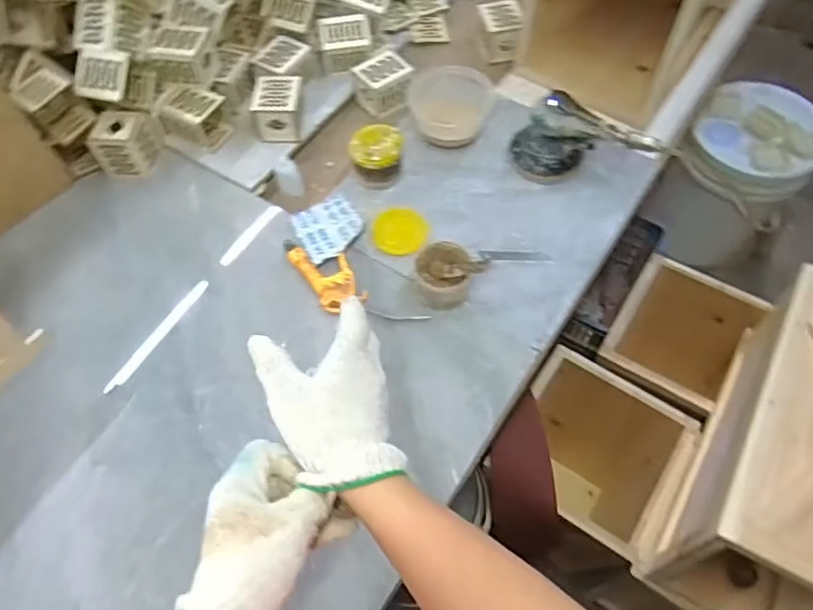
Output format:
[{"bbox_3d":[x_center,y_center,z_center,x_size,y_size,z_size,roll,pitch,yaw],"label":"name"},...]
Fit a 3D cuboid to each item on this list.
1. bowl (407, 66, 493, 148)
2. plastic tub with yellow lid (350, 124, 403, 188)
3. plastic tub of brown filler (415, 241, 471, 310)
[{"bbox_3d":[0.068,-0.319,0.937,0.126,0.076,0.112,23,63,14],"label":"bowl"},{"bbox_3d":[-0.044,-0.227,0.885,0.076,0.056,0.070,-1,60,1],"label":"plastic tub with yellow lid"},{"bbox_3d":[0.049,-0.042,0.787,0.070,0.052,0.074,-1,60,1],"label":"plastic tub of brown filler"}]

